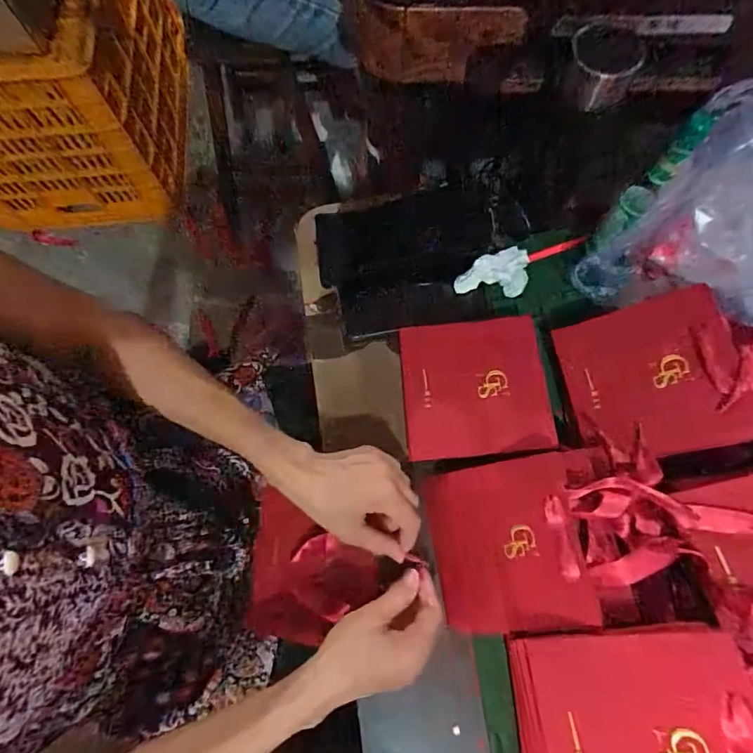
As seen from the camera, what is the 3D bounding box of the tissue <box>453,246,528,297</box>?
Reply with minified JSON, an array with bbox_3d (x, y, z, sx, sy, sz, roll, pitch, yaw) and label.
[{"bbox_3d":[0.134,-0.115,0.511,0.088,0.023,0.046,-12,73,-3],"label":"tissue"}]

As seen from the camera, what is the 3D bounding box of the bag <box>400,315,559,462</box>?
[{"bbox_3d":[0.096,0.010,0.450,0.138,0.010,0.134,-7,79,8],"label":"bag"}]

